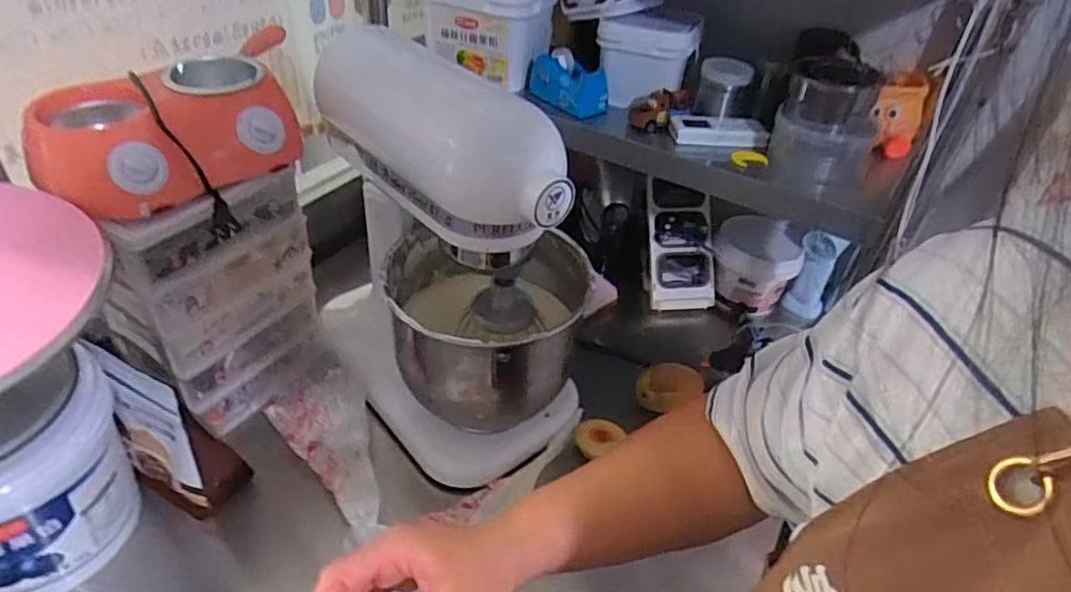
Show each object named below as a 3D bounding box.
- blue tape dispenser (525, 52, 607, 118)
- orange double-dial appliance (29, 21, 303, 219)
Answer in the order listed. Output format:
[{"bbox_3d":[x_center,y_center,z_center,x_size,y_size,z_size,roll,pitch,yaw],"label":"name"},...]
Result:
[{"bbox_3d":[0.037,-0.282,0.831,0.126,0.061,0.030,30,44,26],"label":"blue tape dispenser"},{"bbox_3d":[-0.360,-0.171,0.628,0.139,0.093,0.242,31,45,28],"label":"orange double-dial appliance"}]

